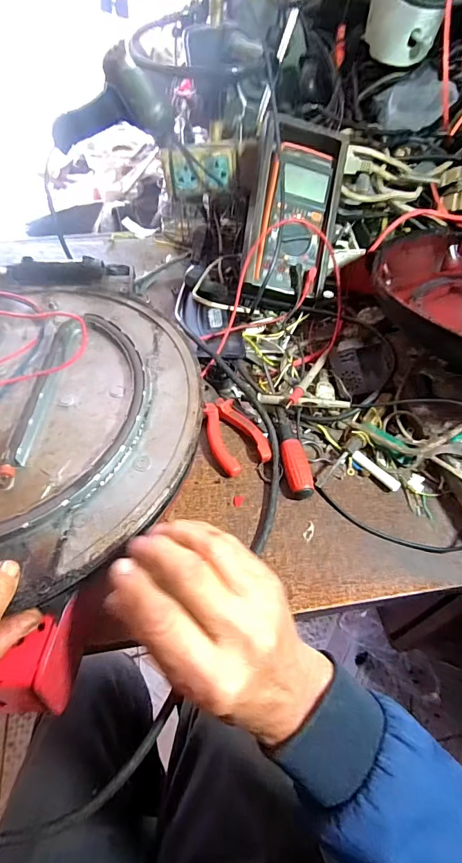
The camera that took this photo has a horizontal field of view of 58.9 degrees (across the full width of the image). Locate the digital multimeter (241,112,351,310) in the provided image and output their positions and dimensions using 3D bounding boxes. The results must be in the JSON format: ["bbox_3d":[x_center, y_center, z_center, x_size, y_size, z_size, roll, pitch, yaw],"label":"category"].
[{"bbox_3d":[0.075,-0.277,0.521,0.109,0.041,0.218,10,91,-10],"label":"digital multimeter"}]

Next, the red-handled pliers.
[{"bbox_3d":[-0.005,-0.006,0.427,0.053,0.018,0.116,-21,54,-15],"label":"red-handled pliers"}]

